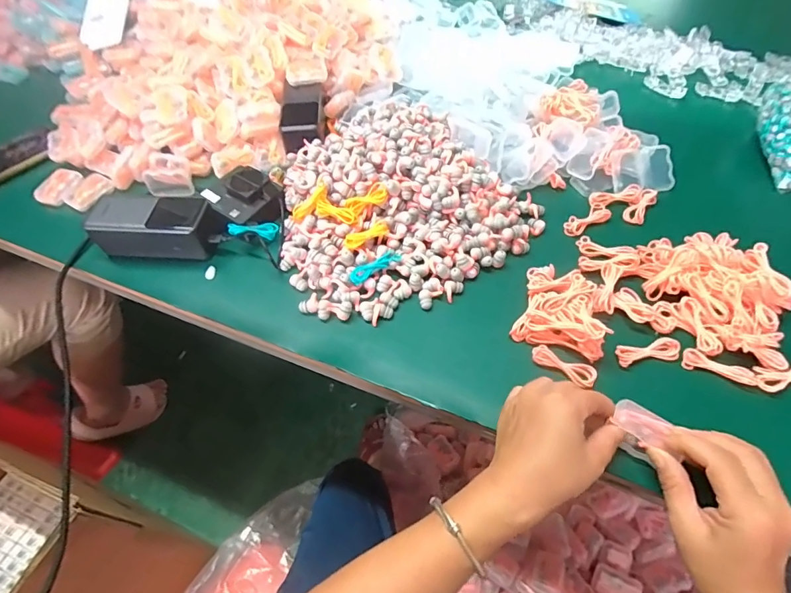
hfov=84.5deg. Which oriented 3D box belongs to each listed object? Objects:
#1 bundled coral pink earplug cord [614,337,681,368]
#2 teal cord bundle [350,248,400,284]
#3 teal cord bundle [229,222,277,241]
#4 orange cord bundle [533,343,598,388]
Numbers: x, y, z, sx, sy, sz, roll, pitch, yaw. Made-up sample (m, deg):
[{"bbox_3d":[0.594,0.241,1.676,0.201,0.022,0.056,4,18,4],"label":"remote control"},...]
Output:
[{"bbox_3d":[0.232,0.051,0.400,0.055,0.005,0.020,-9,71,1],"label":"bundled coral pink earplug cord"},{"bbox_3d":[-0.021,-0.033,0.458,0.062,0.012,0.015,-33,60,-19],"label":"teal cord bundle"},{"bbox_3d":[-0.159,-0.074,0.489,0.054,0.013,0.021,-3,51,-29],"label":"teal cord bundle"},{"bbox_3d":[0.153,0.062,0.397,0.058,0.005,0.020,27,61,19],"label":"orange cord bundle"}]

